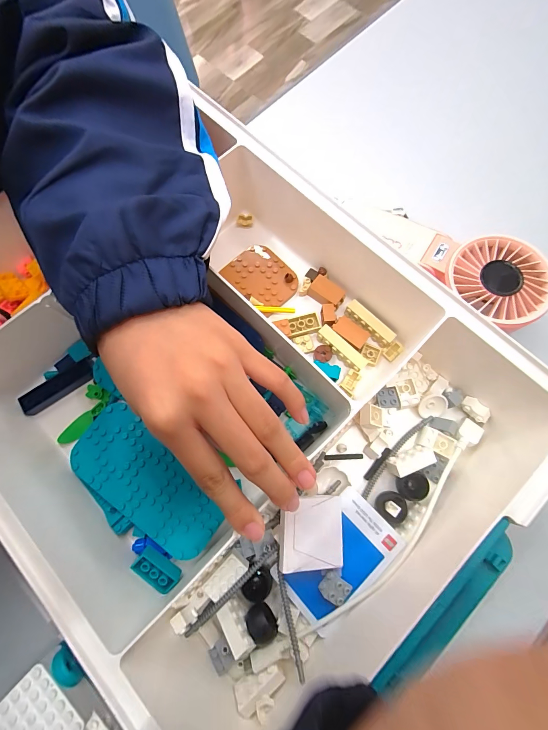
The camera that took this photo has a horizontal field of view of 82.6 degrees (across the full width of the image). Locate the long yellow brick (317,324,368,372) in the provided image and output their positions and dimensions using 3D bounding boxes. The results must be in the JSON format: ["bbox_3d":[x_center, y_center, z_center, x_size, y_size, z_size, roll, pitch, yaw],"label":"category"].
[{"bbox_3d":[0.057,-0.013,0.264,0.047,0.007,0.015,41,80,9],"label":"long yellow brick"}]

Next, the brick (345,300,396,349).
[{"bbox_3d":[0.082,-0.036,0.268,0.012,0.011,0.048,-44,80,-9],"label":"brick"}]

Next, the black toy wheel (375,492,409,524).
[{"bbox_3d":[0.088,0.107,0.233,0.021,0.008,0.021,0,77,1],"label":"black toy wheel"}]

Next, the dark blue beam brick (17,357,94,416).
[{"bbox_3d":[-0.183,0.019,0.265,0.062,0.008,0.020,-31,78,-7],"label":"dark blue beam brick"}]

